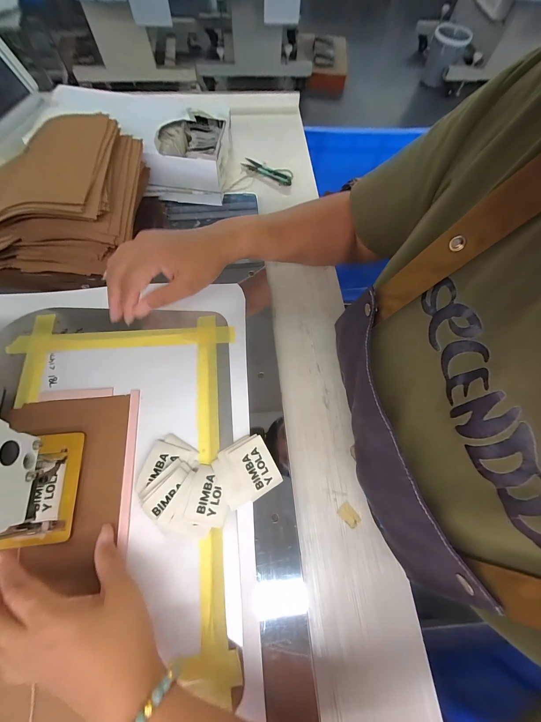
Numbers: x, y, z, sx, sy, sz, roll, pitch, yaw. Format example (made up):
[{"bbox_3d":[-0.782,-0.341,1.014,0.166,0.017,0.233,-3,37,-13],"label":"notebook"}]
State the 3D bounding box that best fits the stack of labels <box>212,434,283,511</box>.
[{"bbox_3d":[-0.027,0.119,0.295,0.061,0.011,0.062,-28,73,-13],"label":"stack of labels"}]

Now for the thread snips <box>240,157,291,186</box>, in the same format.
[{"bbox_3d":[-0.007,-0.344,0.485,0.100,0.014,0.019,28,71,8],"label":"thread snips"}]

